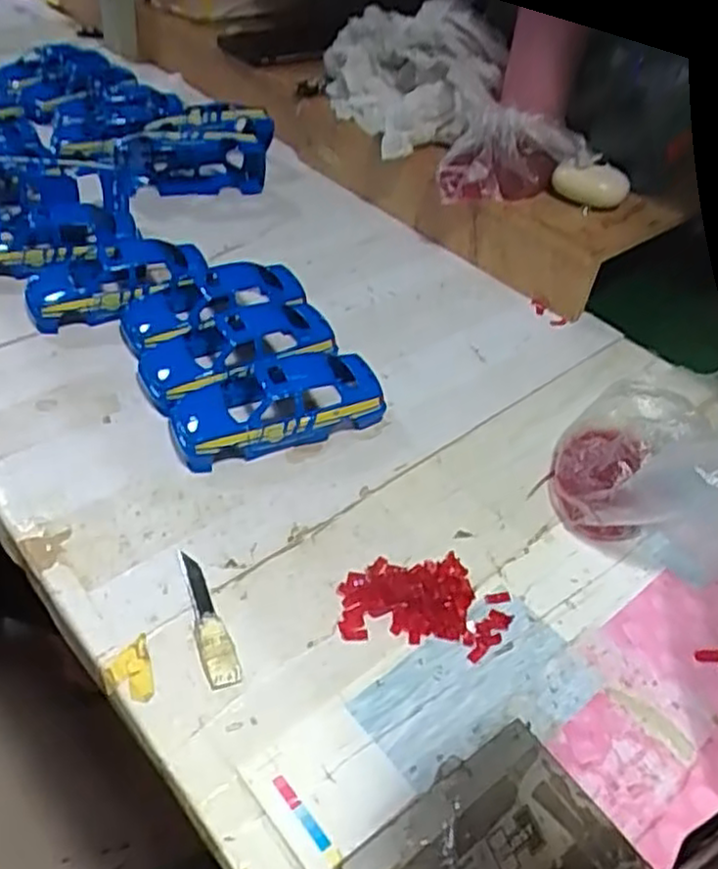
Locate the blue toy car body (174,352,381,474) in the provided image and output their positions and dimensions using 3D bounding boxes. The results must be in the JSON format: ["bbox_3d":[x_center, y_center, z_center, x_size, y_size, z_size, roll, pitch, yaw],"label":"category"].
[{"bbox_3d":[-0.049,-0.017,0.447,0.125,0.034,0.052,-13,47,-17],"label":"blue toy car body"}]

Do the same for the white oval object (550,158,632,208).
[{"bbox_3d":[0.183,-0.198,0.573,0.059,0.028,0.020,9,45,5],"label":"white oval object"}]

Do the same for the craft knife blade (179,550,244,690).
[{"bbox_3d":[-0.075,0.088,0.356,0.015,0.005,0.078,-15,48,-18],"label":"craft knife blade"}]

